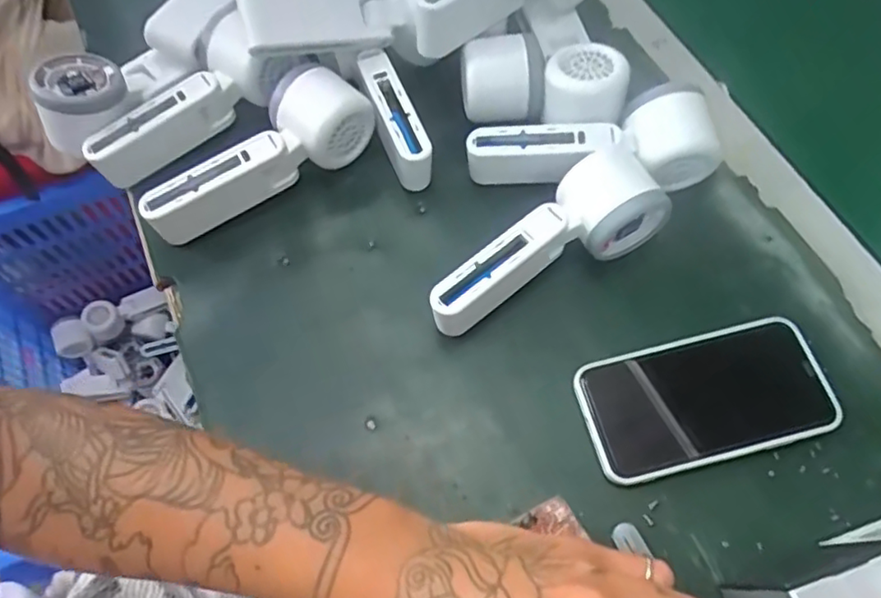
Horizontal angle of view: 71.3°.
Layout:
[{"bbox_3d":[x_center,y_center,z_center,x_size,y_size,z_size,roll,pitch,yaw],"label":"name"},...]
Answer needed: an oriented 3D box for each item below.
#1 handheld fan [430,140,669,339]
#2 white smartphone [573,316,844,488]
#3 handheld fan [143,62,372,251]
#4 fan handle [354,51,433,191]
[{"bbox_3d":[0.066,-0.036,0.386,0.164,0.051,0.052,-30,68,-14],"label":"handheld fan"},{"bbox_3d":[0.158,0.058,0.367,0.144,0.007,0.074,-14,65,-6],"label":"white smartphone"},{"bbox_3d":[-0.125,-0.095,0.419,0.161,0.052,0.055,-36,69,-16],"label":"handheld fan"},{"bbox_3d":[-0.034,-0.129,0.437,0.028,0.047,0.099,-18,65,-8],"label":"fan handle"}]

